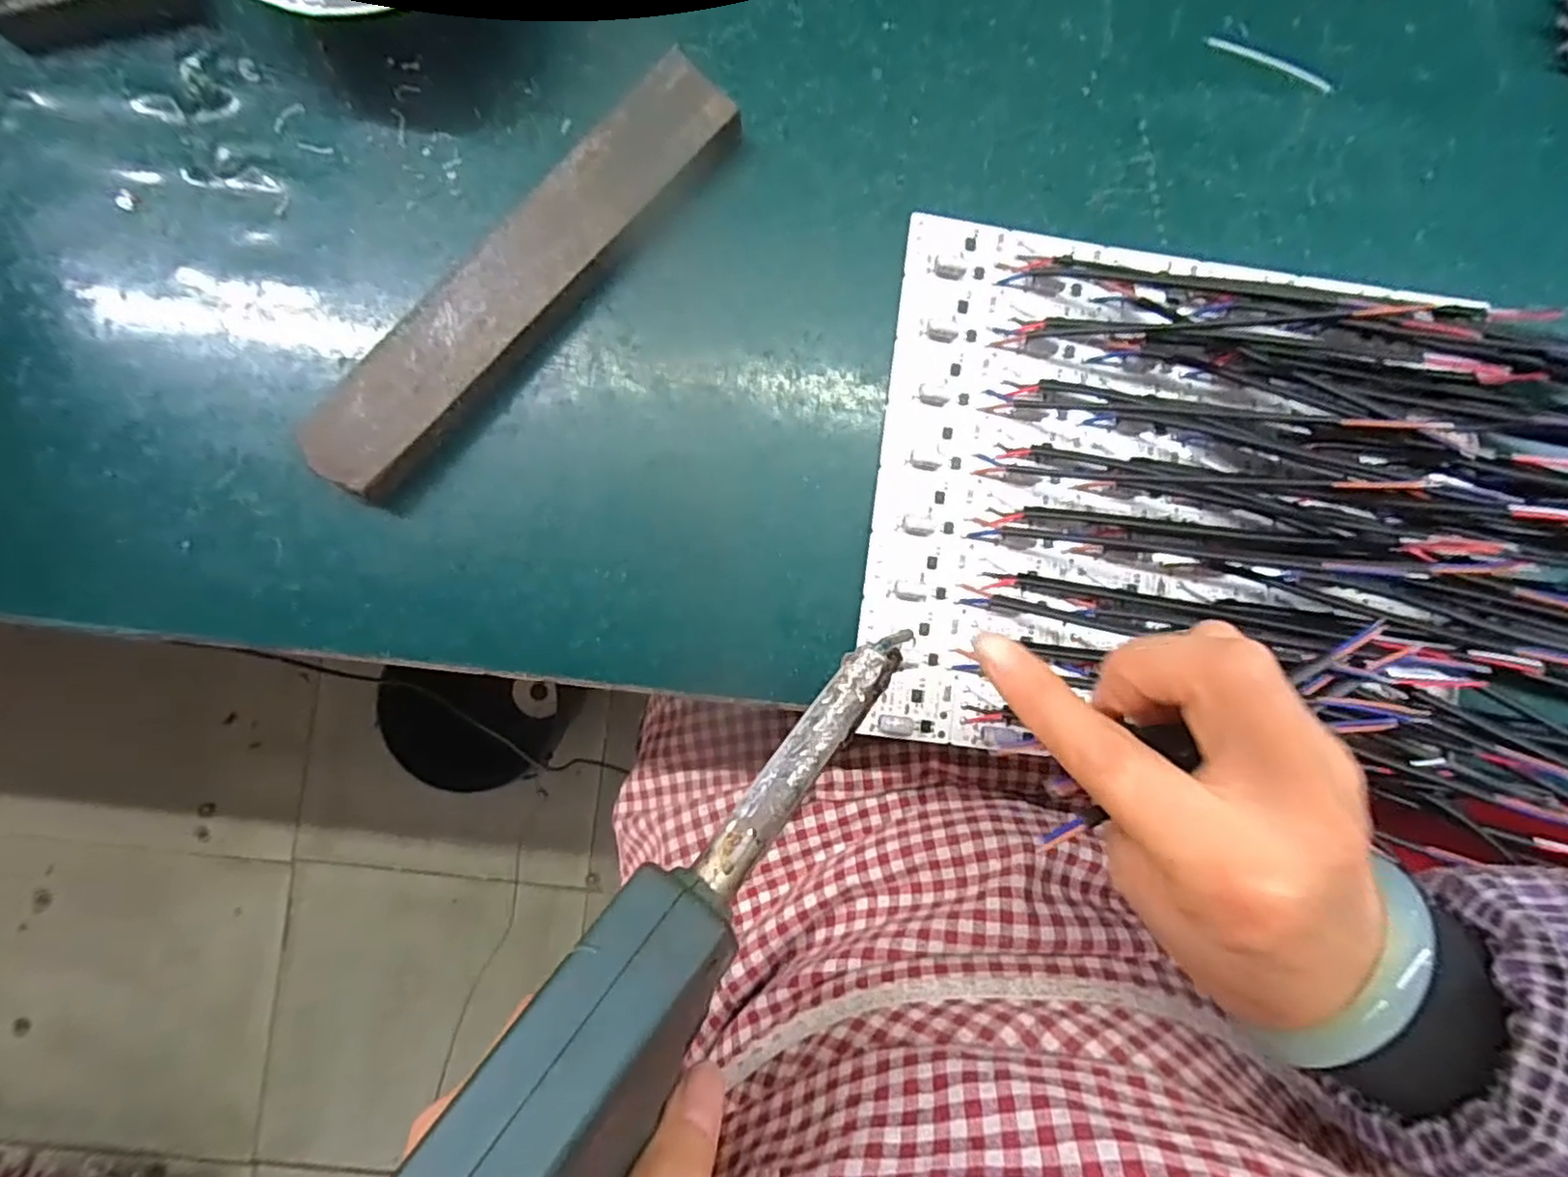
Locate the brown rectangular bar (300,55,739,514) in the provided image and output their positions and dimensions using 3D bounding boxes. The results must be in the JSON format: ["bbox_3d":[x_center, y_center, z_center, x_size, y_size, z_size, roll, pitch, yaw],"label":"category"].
[{"bbox_3d":[-0.096,-0.115,0.258,0.034,0.016,0.198,43,87,0],"label":"brown rectangular bar"}]

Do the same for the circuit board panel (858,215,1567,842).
[{"bbox_3d":[0.225,-0.023,0.262,0.372,0.030,0.203,8,88,-2],"label":"circuit board panel"}]

